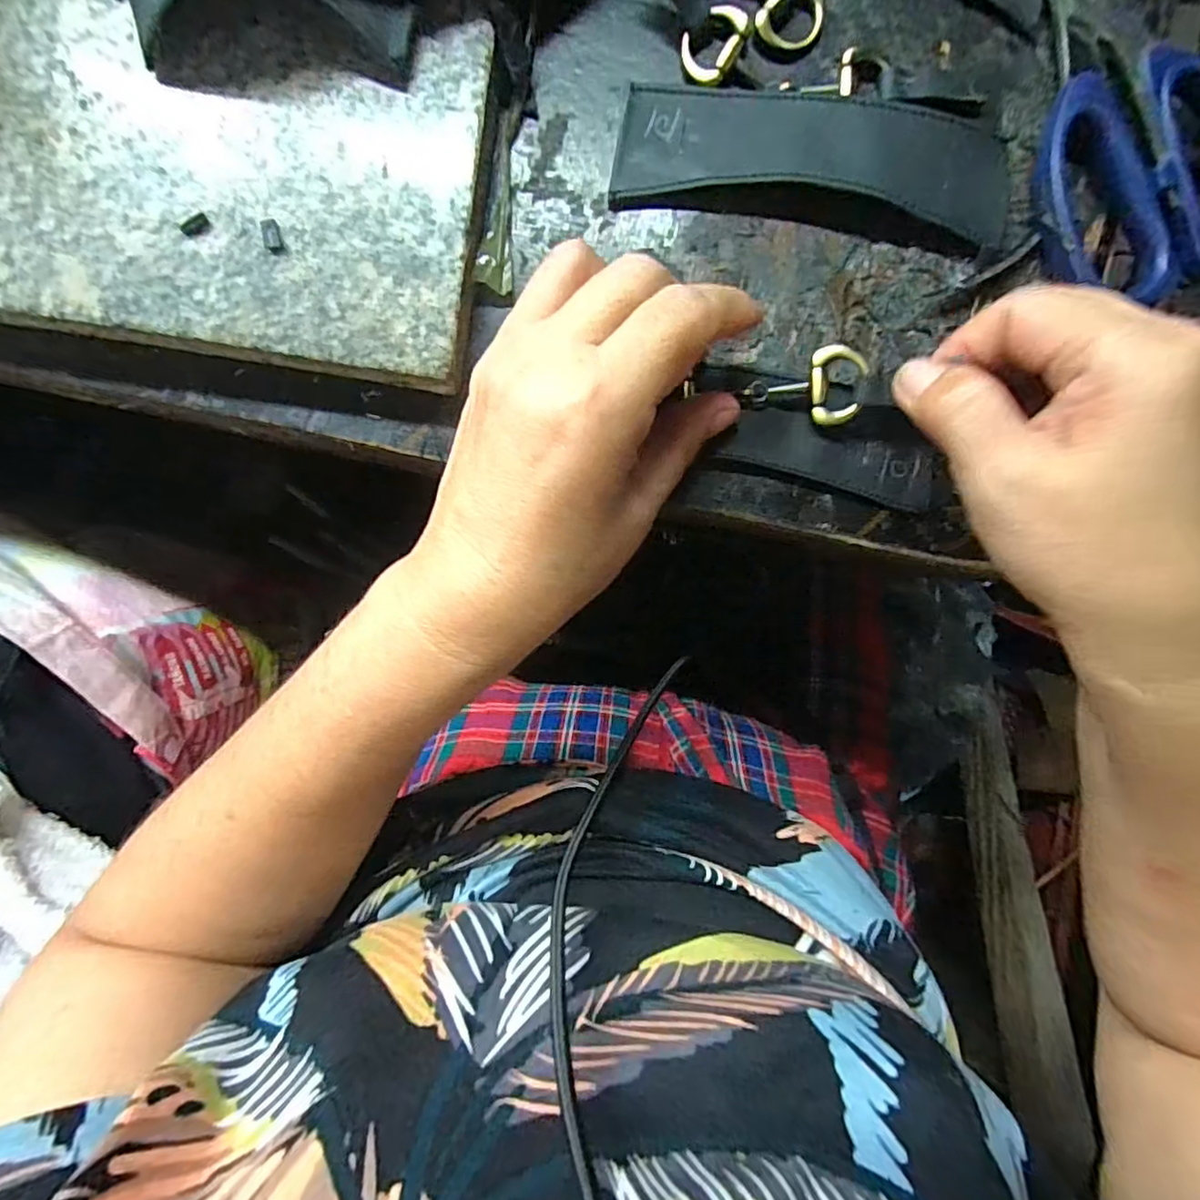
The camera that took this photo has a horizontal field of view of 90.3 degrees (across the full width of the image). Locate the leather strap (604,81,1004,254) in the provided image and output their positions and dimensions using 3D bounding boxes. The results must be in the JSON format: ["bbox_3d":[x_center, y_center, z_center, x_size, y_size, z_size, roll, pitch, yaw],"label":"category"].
[{"bbox_3d":[0.075,-0.153,0.207,0.135,0.006,0.041,9,93,-1],"label":"leather strap"}]

